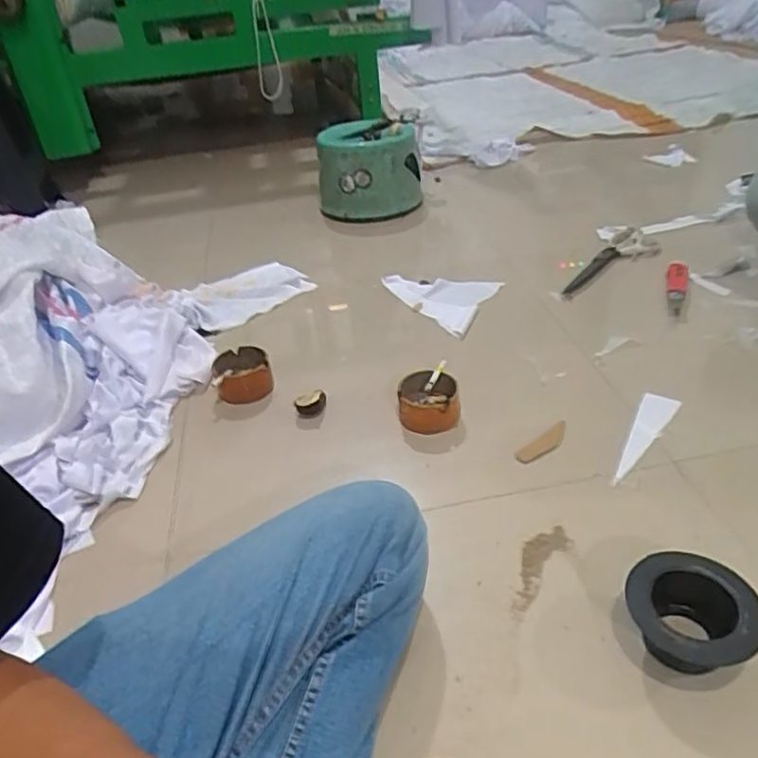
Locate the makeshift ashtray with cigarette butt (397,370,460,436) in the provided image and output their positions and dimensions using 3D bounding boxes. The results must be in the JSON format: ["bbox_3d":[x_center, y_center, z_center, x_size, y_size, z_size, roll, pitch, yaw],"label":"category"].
[{"bbox_3d":[0.068,0.031,0.844,0.078,0.047,0.083,-1,34,6],"label":"makeshift ashtray with cigarette butt"}]

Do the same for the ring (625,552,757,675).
[{"bbox_3d":[0.271,0.212,0.543,0.097,0.061,0.099,-4,34,3],"label":"ring"}]

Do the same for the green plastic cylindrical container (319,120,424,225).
[{"bbox_3d":[-0.025,-0.490,1.477,0.244,0.197,0.191,-5,35,3],"label":"green plastic cylindrical container"}]

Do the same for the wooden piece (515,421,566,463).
[{"bbox_3d":[0.211,0.082,0.787,0.099,0.011,0.029,-32,42,-33],"label":"wooden piece"}]

